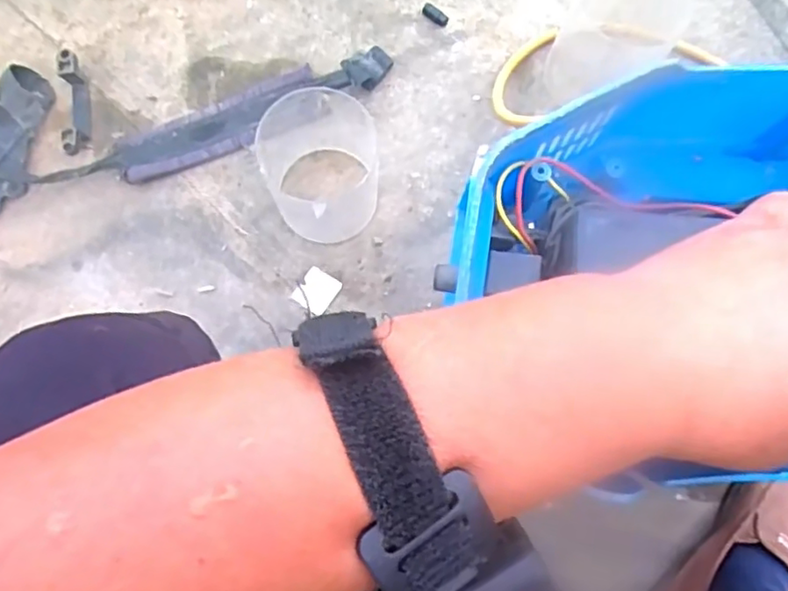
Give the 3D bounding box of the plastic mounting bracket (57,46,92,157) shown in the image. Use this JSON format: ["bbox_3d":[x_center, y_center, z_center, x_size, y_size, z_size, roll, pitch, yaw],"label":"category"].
[{"bbox_3d":[-0.373,-0.222,0.707,0.024,0.035,0.113,-8,80,-3],"label":"plastic mounting bracket"}]

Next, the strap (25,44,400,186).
[{"bbox_3d":[-0.207,-0.199,0.712,0.437,0.031,0.068,-23,82,-5],"label":"strap"}]

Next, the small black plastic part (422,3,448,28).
[{"bbox_3d":[0.051,-0.349,0.762,0.035,0.013,0.015,36,81,7],"label":"small black plastic part"}]

